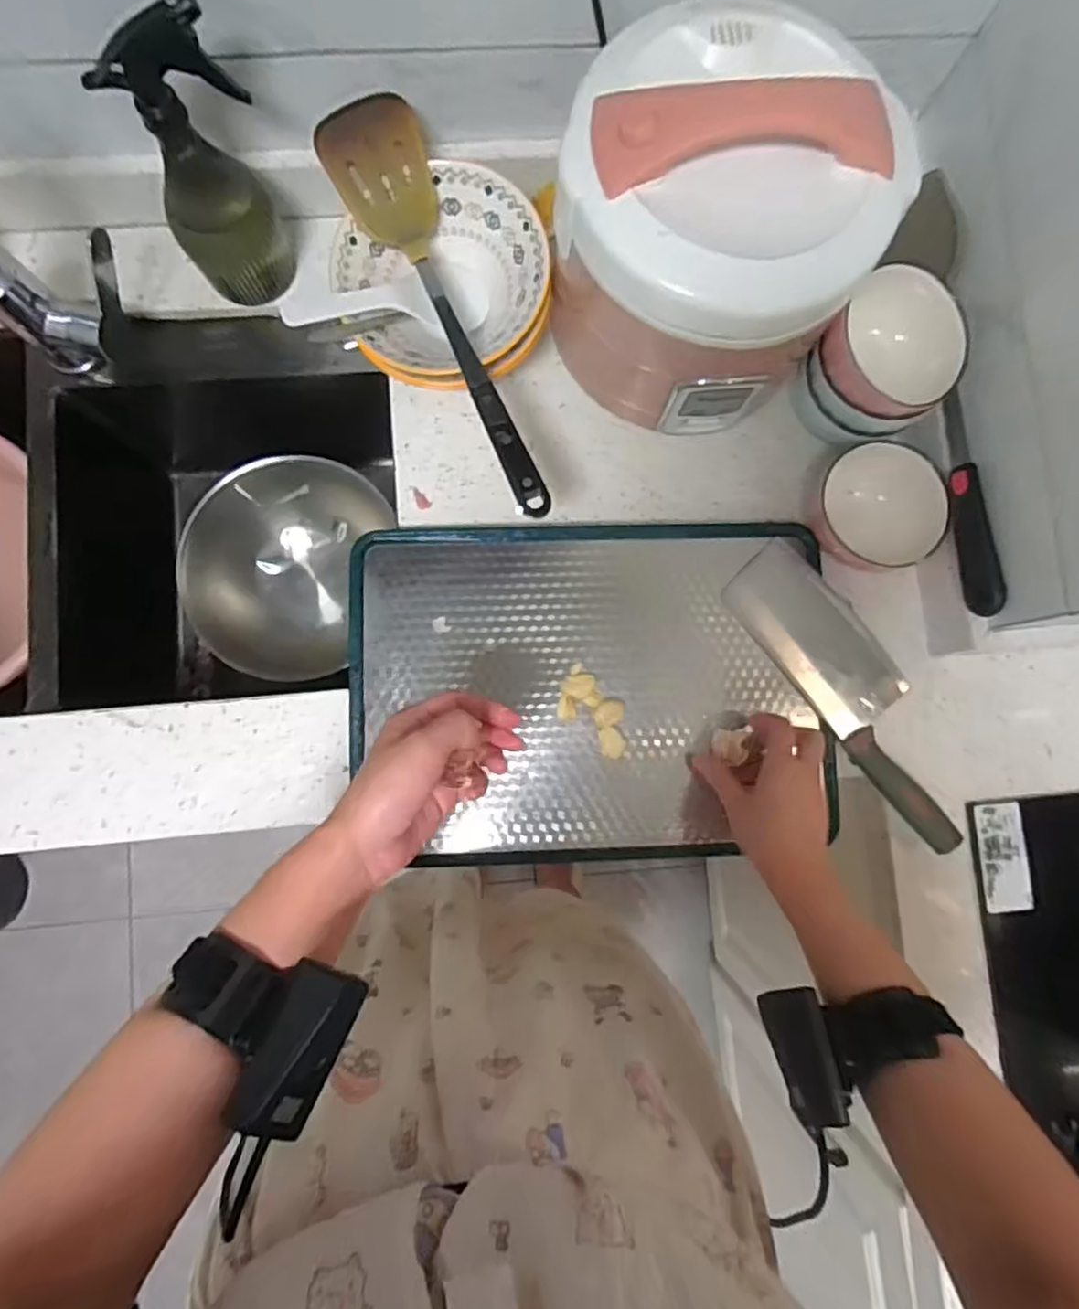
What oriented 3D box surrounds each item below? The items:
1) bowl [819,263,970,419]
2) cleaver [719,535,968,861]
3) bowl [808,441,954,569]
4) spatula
[{"bbox_3d":[0.289,-0.247,0.534,0.108,0.052,0.102,0,85,-2],"label":"bowl"},{"bbox_3d":[0.289,0.029,0.591,0.097,0.036,0.294,-37,87,-5],"label":"cleaver"},{"bbox_3d":[0.299,-0.132,0.593,0.105,0.061,0.112,0,85,-2],"label":"bowl"},{"bbox_3d":[-0.085,-0.266,0.517,0.078,0.038,0.352,-18,86,-4],"label":"spatula"}]

